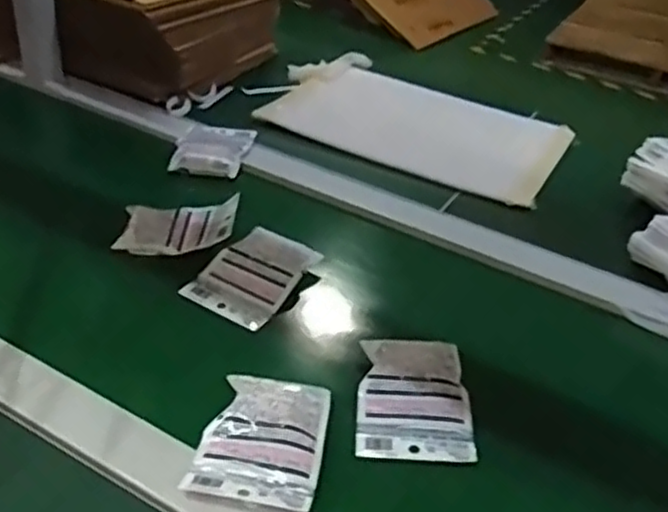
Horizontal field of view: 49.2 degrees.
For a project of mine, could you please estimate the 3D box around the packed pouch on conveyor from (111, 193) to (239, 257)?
[{"bbox_3d":[-0.173,-0.037,0.809,0.124,0.032,0.078,2,35,-7],"label":"packed pouch on conveyor"}]

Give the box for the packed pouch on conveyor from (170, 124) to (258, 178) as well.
[{"bbox_3d":[-0.159,-0.146,0.974,0.086,0.023,0.119,9,35,3],"label":"packed pouch on conveyor"}]

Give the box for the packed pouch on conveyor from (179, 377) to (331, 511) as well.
[{"bbox_3d":[-0.056,0.144,0.584,0.094,0.018,0.119,10,35,4],"label":"packed pouch on conveyor"}]

